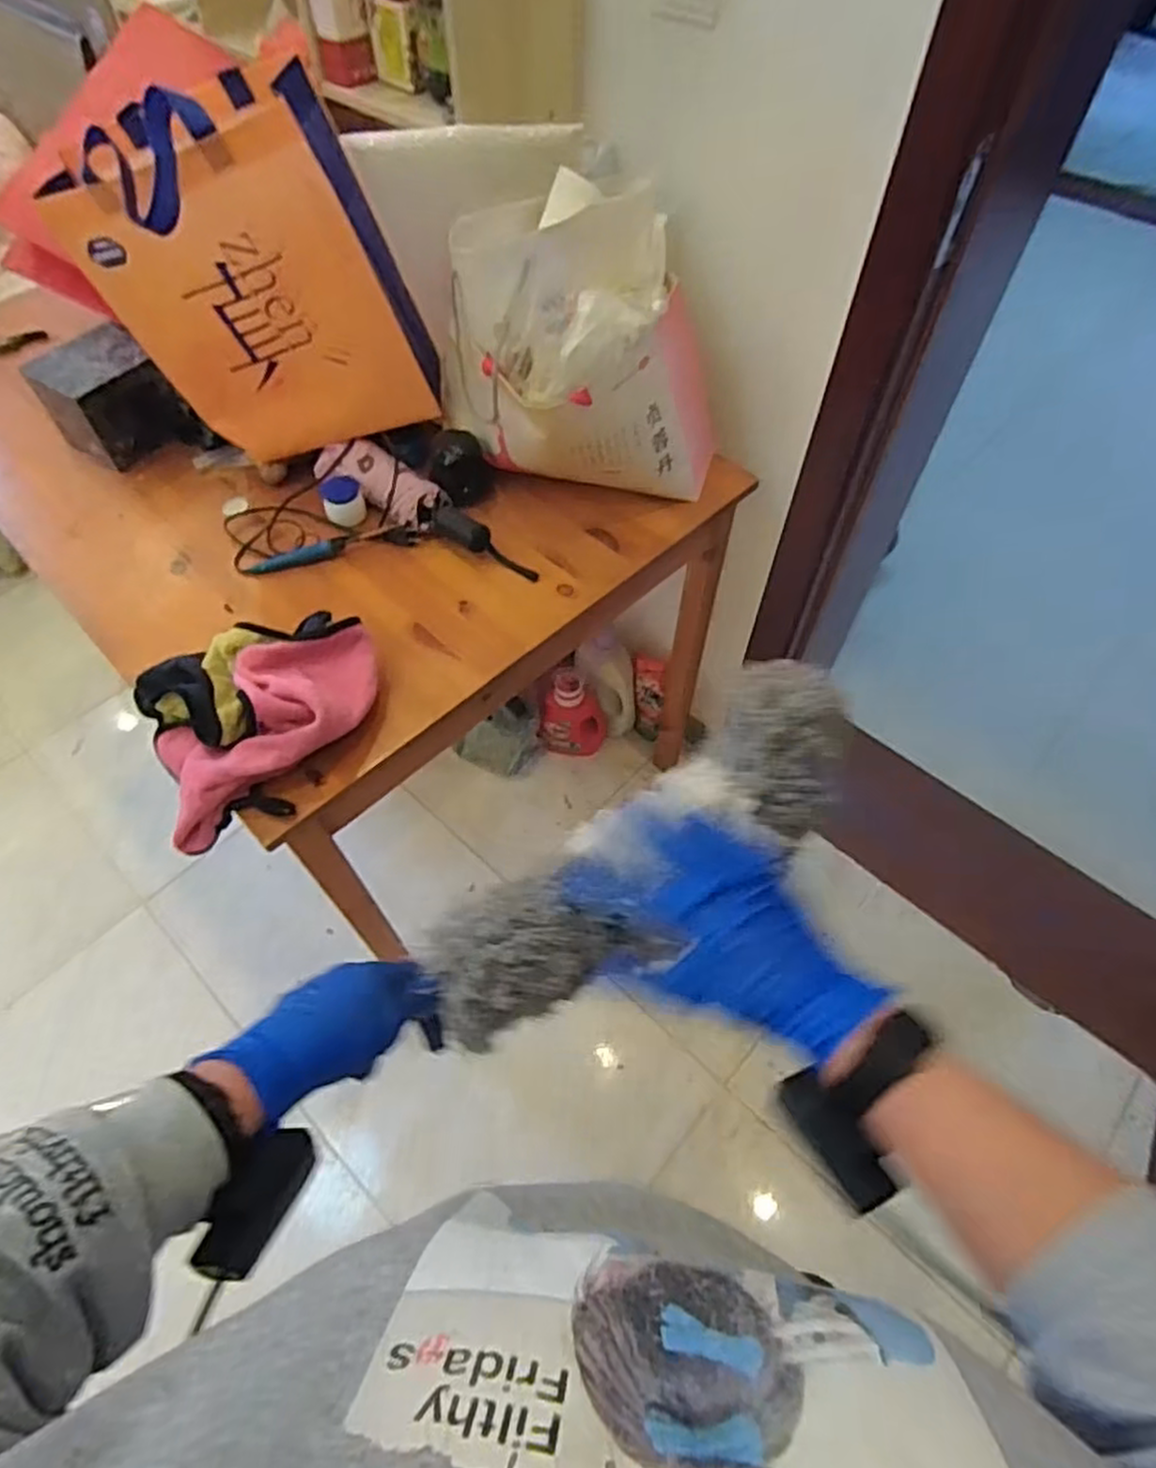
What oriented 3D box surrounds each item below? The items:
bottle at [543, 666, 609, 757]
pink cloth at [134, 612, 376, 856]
[{"bbox_3d":[-0.007,-0.039,1.503,0.131,0.196,0.087,3,57,2],"label":"bottle"},{"bbox_3d":[-0.309,-0.019,0.725,0.230,0.097,0.193,-18,58,-11],"label":"pink cloth"}]

